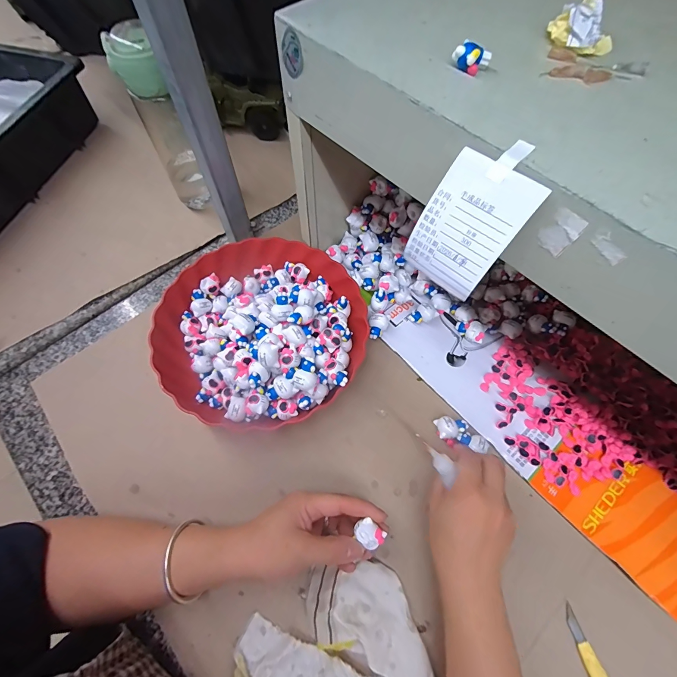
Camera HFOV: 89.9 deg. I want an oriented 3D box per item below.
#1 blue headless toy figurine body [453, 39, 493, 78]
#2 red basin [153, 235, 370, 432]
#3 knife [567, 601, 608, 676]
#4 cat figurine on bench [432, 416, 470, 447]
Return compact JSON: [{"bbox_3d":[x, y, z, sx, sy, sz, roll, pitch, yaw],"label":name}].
[{"bbox_3d":[0.080,-0.169,0.205,0.022,0.014,0.010,18,67,9],"label":"blue headless toy figurine body"},{"bbox_3d":[-0.091,-0.020,0.406,0.233,0.077,0.242,-1,65,1],"label":"red basin"},{"bbox_3d":[0.224,0.289,0.296,0.015,0.006,0.089,-10,65,-3],"label":"knife"},{"bbox_3d":[0.126,0.103,0.379,0.035,0.015,0.027,10,66,6],"label":"cat figurine on bench"}]

